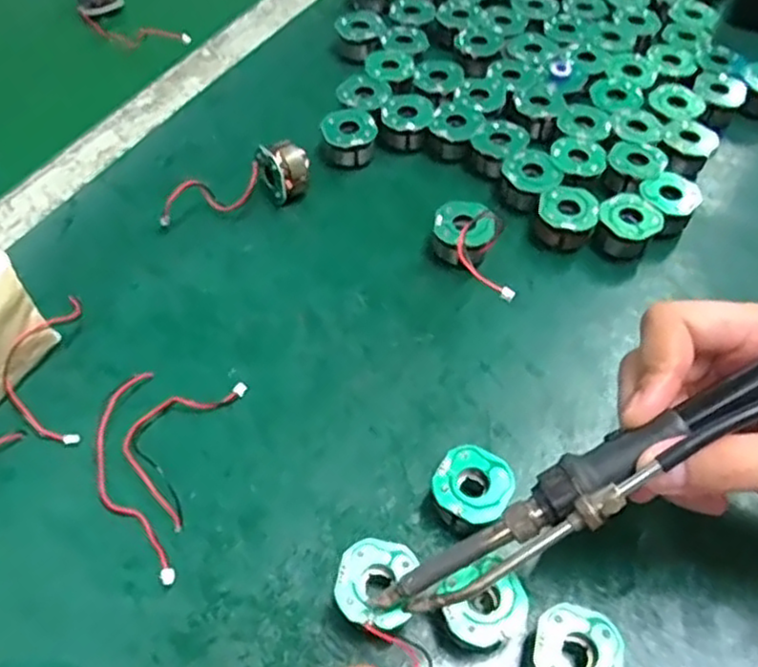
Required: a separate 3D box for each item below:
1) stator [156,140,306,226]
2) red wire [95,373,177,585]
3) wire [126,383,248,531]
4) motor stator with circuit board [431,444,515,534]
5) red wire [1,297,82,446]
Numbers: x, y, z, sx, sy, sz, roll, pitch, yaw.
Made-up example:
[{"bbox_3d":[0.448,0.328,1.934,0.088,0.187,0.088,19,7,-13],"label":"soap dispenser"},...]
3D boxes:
[{"bbox_3d":[-0.080,-0.083,0.383,0.085,0.026,0.024,-10,56,-8],"label":"stator"},{"bbox_3d":[-0.106,0.058,0.292,0.026,0.012,0.101,-13,57,-10],"label":"red wire"},{"bbox_3d":[-0.090,0.043,0.300,0.037,0.017,0.070,15,56,9],"label":"wire"},{"bbox_3d":[0.038,0.065,0.283,0.030,0.022,0.032,0,55,-1],"label":"motor stator with circuit board"},{"bbox_3d":[-0.155,0.011,0.318,0.027,0.026,0.082,-9,56,-7],"label":"red wire"}]

